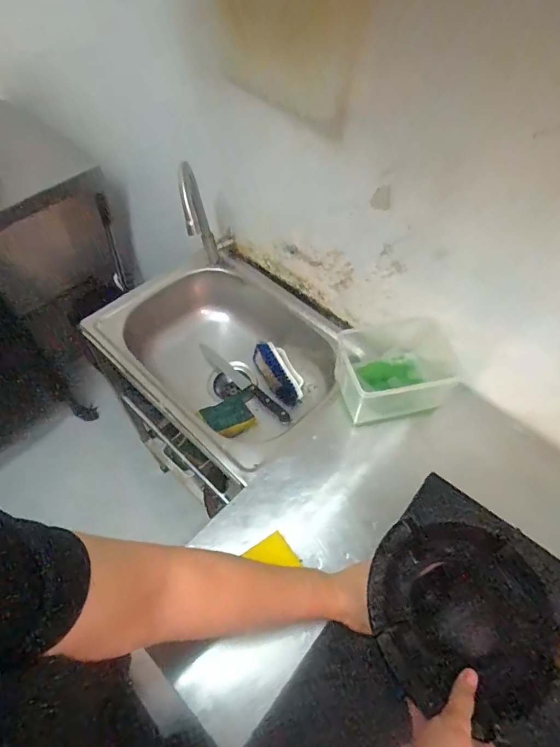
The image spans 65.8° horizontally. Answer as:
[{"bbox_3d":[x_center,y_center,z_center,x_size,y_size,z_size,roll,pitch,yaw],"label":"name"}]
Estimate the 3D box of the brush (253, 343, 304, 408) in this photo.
[{"bbox_3d":[0.000,-0.002,0.913,0.064,0.044,0.152,-27,60,-18],"label":"brush"}]

